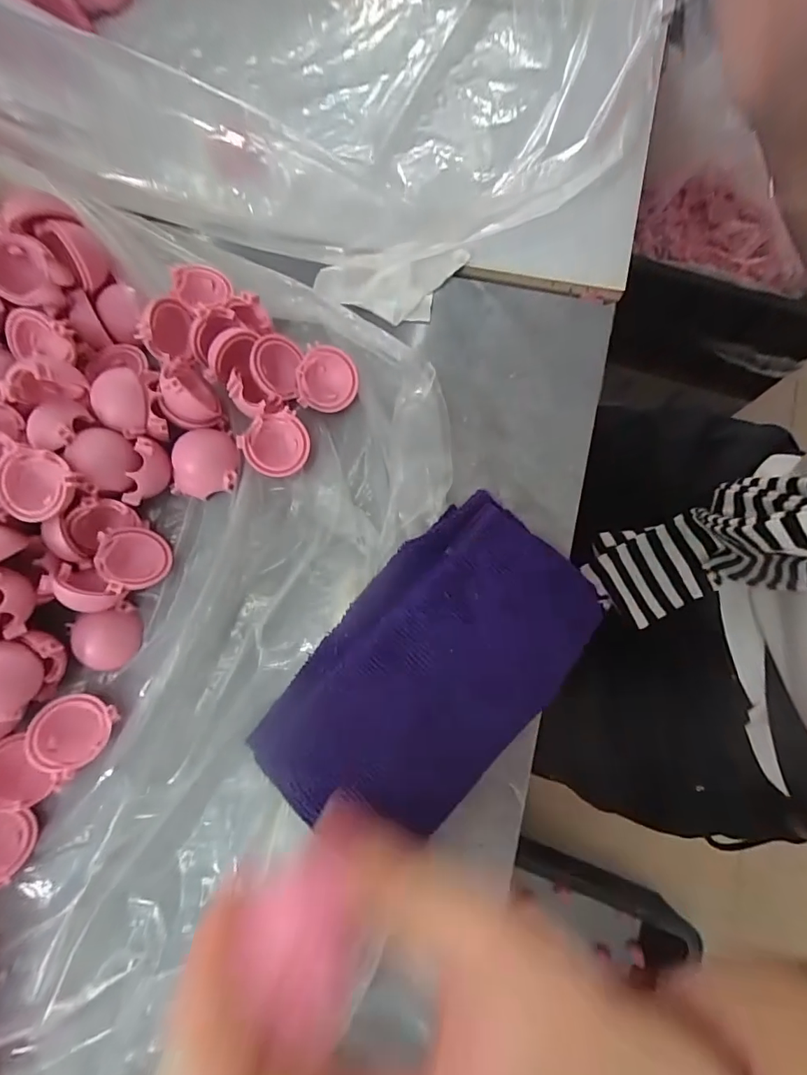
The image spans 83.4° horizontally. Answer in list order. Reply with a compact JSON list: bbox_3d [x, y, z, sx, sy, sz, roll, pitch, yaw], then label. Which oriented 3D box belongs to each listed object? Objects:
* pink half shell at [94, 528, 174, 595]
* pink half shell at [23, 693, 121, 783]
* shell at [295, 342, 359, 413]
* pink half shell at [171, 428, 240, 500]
[{"bbox_3d":[-0.122,0.010,0.207,0.029,0.011,0.029,-8,72,-35],"label":"pink half shell"},{"bbox_3d":[-0.141,0.083,0.193,0.029,0.009,0.030,30,58,2],"label":"pink half shell"},{"bbox_3d":[-0.037,-0.077,0.221,0.029,0.012,0.030,3,111,-4],"label":"shell"},{"bbox_3d":[-0.092,-0.035,0.217,0.028,0.018,0.032,8,78,3],"label":"pink half shell"}]

